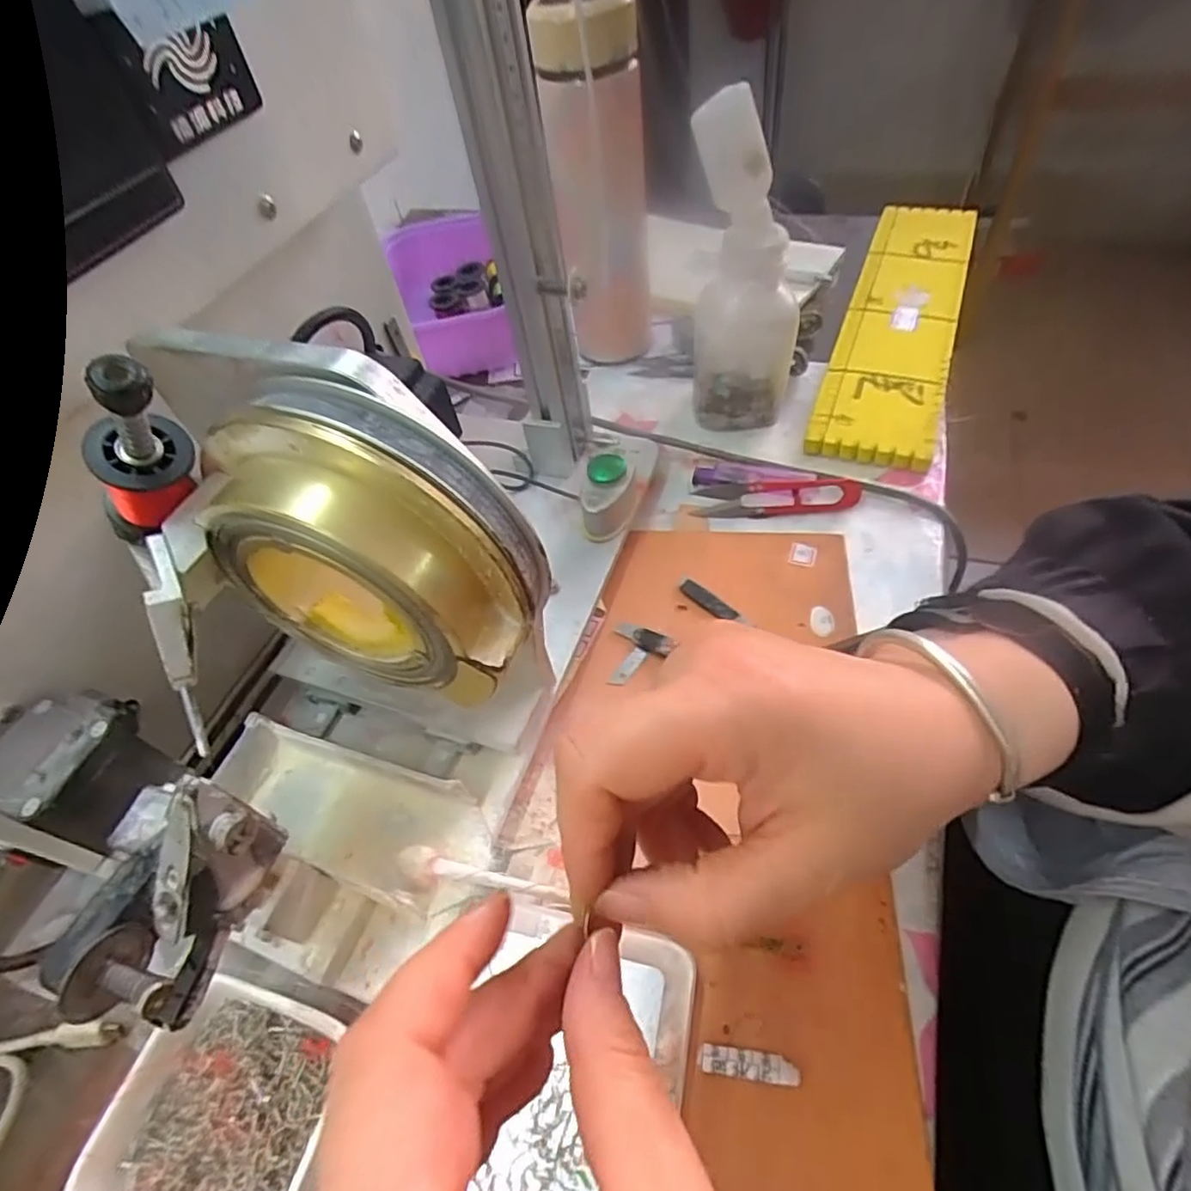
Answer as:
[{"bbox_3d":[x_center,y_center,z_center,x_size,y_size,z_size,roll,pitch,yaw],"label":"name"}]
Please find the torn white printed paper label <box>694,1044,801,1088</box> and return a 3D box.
[{"bbox_3d":[0.057,0.174,0.241,0.037,0.004,0.009,3,53,10],"label":"torn white printed paper label"}]

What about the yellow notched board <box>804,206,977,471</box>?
[{"bbox_3d":[0.244,-0.226,0.516,0.079,0.019,0.360,15,56,19],"label":"yellow notched board"}]

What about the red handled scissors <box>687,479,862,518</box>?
[{"bbox_3d":[0.113,-0.063,0.405,0.102,0.012,0.024,-1,52,7],"label":"red handled scissors"}]

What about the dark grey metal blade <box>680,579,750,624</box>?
[{"bbox_3d":[0.064,0.002,0.373,0.010,0.004,0.040,-40,58,-22],"label":"dark grey metal blade"}]

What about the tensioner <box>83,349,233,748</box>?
[{"bbox_3d":[-0.132,-0.013,0.199,0.035,0.031,0.113,-14,85,-8],"label":"tensioner"}]

